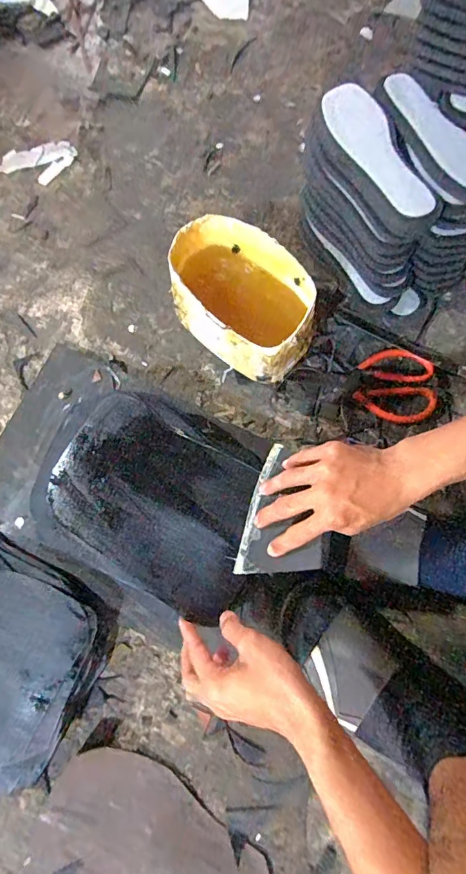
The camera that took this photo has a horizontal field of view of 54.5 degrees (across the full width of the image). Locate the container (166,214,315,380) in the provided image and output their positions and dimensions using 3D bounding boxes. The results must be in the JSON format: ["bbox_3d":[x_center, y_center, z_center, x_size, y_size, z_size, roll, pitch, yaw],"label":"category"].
[{"bbox_3d":[0.008,-0.174,0.596,0.211,0.122,0.127,41,77,12],"label":"container"}]

